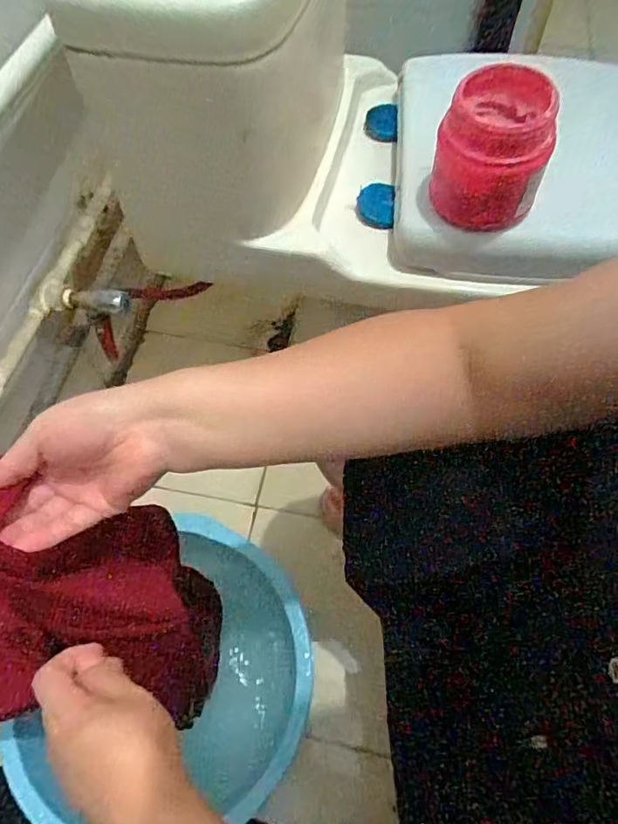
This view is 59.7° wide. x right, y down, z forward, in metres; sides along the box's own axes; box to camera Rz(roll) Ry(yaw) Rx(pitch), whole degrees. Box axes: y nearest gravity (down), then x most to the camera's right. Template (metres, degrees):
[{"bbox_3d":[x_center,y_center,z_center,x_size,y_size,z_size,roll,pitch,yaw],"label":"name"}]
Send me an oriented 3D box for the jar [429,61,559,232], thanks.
[{"bbox_3d":[0.161,-0.240,0.489,0.094,0.104,0.088,2,61,2],"label":"jar"}]

